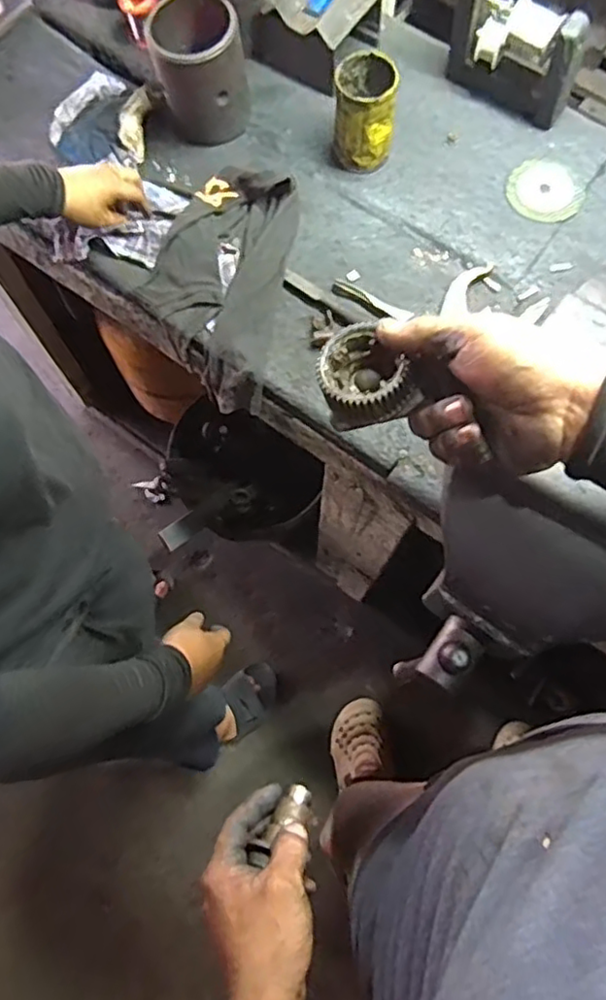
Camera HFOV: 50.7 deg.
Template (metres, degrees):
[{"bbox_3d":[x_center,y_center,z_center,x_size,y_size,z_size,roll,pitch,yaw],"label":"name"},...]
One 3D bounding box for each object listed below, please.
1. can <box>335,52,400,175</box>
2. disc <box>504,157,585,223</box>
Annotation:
[{"bbox_3d":[0.079,-0.489,0.817,0.078,0.111,0.076,1,73,1],"label":"can"},{"bbox_3d":[0.318,-0.407,0.841,0.100,0.006,0.094,0,73,1],"label":"disc"}]

